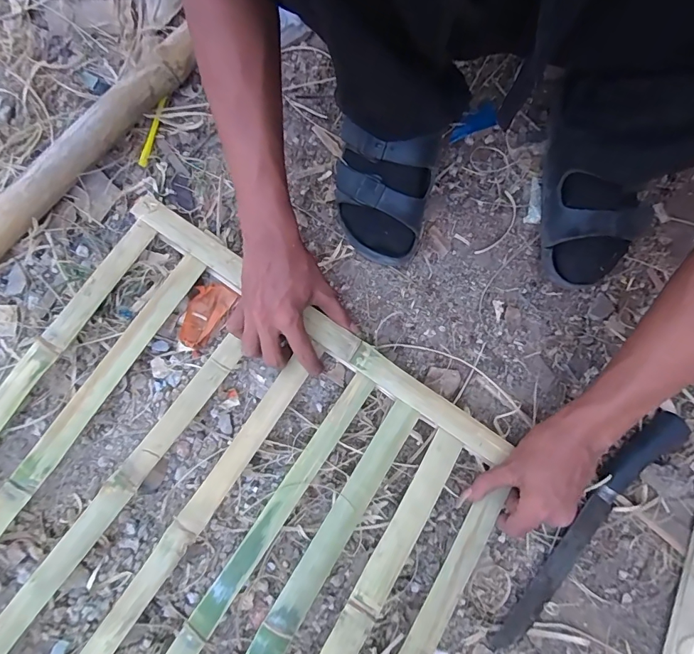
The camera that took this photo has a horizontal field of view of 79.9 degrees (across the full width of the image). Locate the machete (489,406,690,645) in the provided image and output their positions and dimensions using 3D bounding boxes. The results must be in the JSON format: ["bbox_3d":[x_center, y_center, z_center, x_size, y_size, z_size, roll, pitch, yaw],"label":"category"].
[{"bbox_3d":[0.246,0.206,0.427,0.049,0.028,0.299,42,81,6],"label":"machete"}]

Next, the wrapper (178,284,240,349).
[{"bbox_3d":[-0.160,-0.014,0.463,0.043,0.012,0.077,28,80,4],"label":"wrapper"}]

